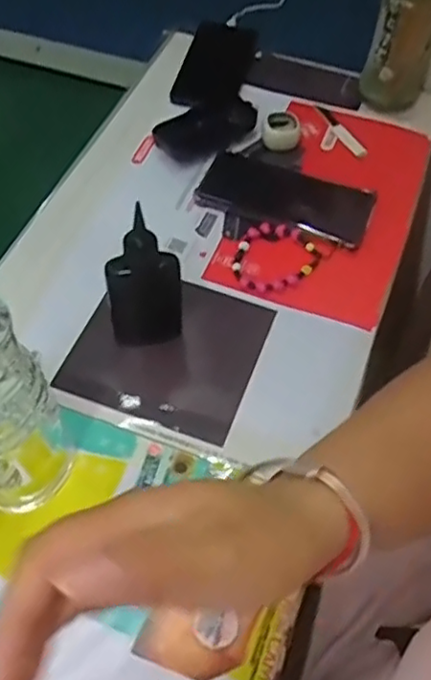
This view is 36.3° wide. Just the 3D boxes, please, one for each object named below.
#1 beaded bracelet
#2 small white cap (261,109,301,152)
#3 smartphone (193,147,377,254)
[{"bbox_3d":[0.051,-0.076,0.593,0.068,0.013,0.083,38,62,22],"label":"beaded bracelet"},{"bbox_3d":[0.069,-0.219,0.684,0.037,0.030,0.035,1,55,-1],"label":"small white cap"},{"bbox_3d":[0.069,-0.139,0.634,0.161,0.012,0.075,20,57,11],"label":"smartphone"}]

